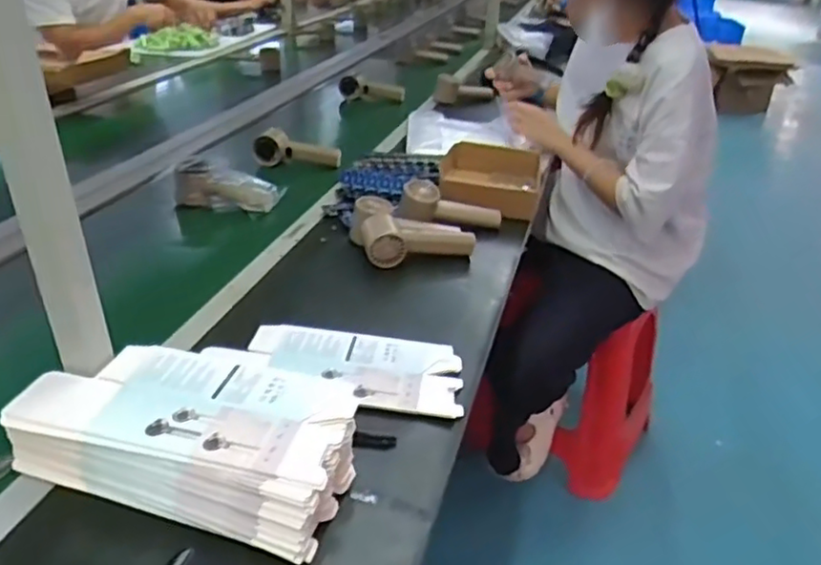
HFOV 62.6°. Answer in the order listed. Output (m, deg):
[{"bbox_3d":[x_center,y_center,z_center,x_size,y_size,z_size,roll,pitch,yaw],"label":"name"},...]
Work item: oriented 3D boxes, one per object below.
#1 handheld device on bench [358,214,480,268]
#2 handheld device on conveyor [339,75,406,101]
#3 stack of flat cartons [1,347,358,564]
[{"bbox_3d":[0.008,-0.056,0.946,0.158,0.062,0.079,-8,32,-19],"label":"handheld device on bench"},{"bbox_3d":[-0.096,-0.478,1.682,0.172,0.053,0.044,9,31,12],"label":"handheld device on conveyor"},{"bbox_3d":[-0.183,0.125,0.574,0.263,0.064,0.136,11,31,14],"label":"stack of flat cartons"}]

